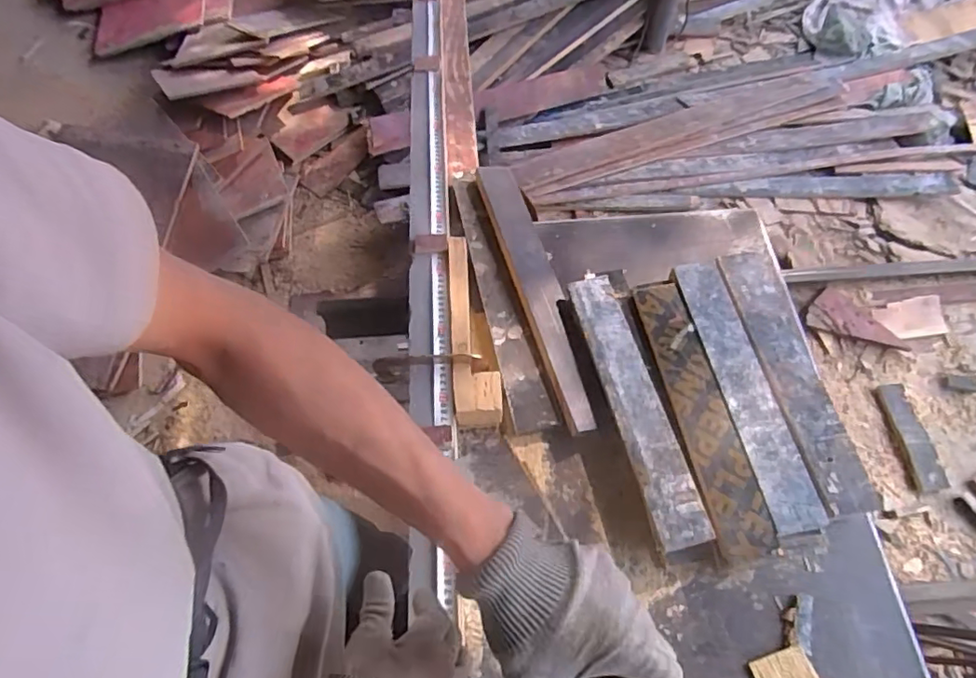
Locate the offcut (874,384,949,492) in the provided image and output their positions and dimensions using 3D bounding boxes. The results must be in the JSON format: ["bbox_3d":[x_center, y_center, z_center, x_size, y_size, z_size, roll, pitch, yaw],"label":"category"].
[{"bbox_3d":[0.617,0.141,0.836,0.046,0.018,0.159,-4,62,-1],"label":"offcut"}]

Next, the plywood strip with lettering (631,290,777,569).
[{"bbox_3d":[0.266,0.089,0.736,0.068,0.014,0.370,-12,61,1],"label":"plywood strip with lettering"}]

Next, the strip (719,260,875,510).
[{"bbox_3d":[0.398,0.041,0.750,0.065,0.012,0.365,-11,62,-1],"label":"strip"}]

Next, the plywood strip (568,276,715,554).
[{"bbox_3d":[0.188,0.076,0.742,0.063,0.009,0.372,-14,62,-2],"label":"plywood strip"}]

